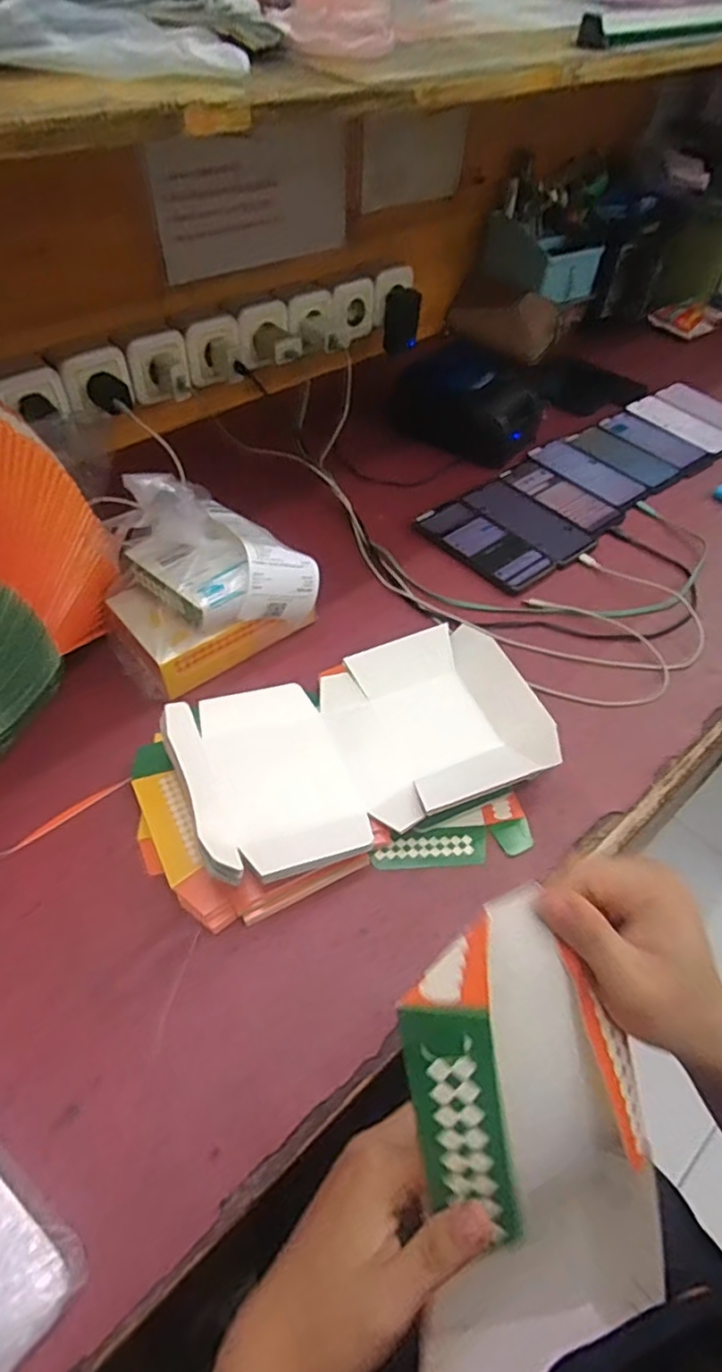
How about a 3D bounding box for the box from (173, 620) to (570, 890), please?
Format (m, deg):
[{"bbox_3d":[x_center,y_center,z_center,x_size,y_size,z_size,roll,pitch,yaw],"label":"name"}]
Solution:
[{"bbox_3d":[0.002,0.049,0.551,0.306,0.049,0.174,-18,53,-16],"label":"box"}]

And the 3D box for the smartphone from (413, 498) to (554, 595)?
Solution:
[{"bbox_3d":[0.147,-0.174,0.768,0.089,0.009,0.163,-32,58,-26],"label":"smartphone"}]

